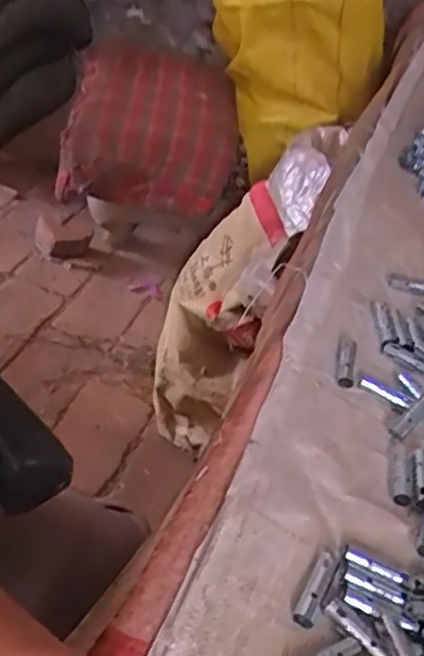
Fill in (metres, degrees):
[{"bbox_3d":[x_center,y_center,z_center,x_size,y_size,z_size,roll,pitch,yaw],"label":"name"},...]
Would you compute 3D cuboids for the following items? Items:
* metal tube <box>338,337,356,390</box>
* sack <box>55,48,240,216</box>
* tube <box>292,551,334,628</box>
[{"bbox_3d":[0.092,0.023,0.477,0.011,0.009,0.043,16,41,0],"label":"metal tube"},{"bbox_3d":[-0.092,-0.302,1.093,0.250,0.175,0.244,13,41,-4],"label":"sack"},{"bbox_3d":[0.052,0.128,0.344,0.010,0.007,0.040,26,42,12],"label":"tube"}]

